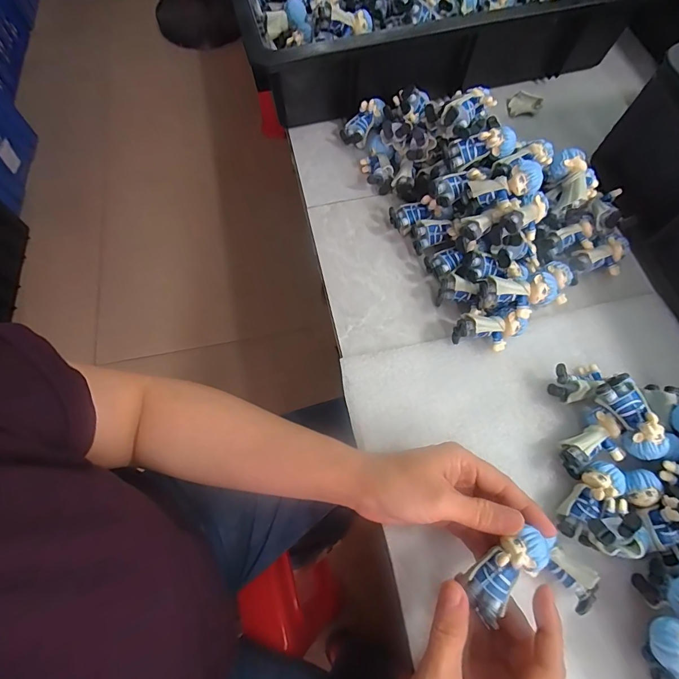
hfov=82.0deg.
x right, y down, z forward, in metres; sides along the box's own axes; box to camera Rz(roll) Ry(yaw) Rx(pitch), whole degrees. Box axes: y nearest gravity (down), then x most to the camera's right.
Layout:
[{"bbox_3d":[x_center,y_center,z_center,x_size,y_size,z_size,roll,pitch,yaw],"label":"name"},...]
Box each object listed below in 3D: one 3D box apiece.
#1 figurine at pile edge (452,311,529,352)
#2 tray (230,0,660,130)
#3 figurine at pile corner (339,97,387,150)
[{"bbox_3d":[0.132,-0.006,0.340,0.060,0.033,0.026,0,68,-1],"label":"figurine at pile edge"},{"bbox_3d":[0.103,-0.445,0.476,0.462,0.085,0.341,-15,69,-6],"label":"tray"},{"bbox_3d":[0.029,-0.239,0.429,0.023,0.028,0.060,42,90,13],"label":"figurine at pile corner"}]

